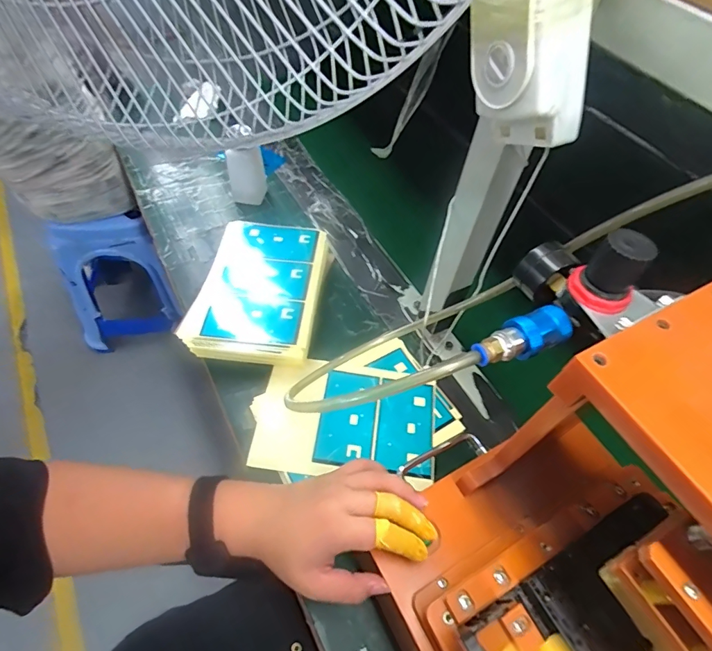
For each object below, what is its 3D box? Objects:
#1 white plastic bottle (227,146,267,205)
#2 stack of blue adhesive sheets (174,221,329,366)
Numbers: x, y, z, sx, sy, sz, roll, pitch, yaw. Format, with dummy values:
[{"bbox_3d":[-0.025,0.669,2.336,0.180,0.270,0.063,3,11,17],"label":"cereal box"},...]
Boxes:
[{"bbox_3d":[-0.192,-0.263,0.759,0.063,0.078,0.047,-10,56,-12],"label":"white plastic bottle"},{"bbox_3d":[-0.141,-0.050,0.628,0.177,0.060,0.230,8,54,0],"label":"stack of blue adhesive sheets"}]

